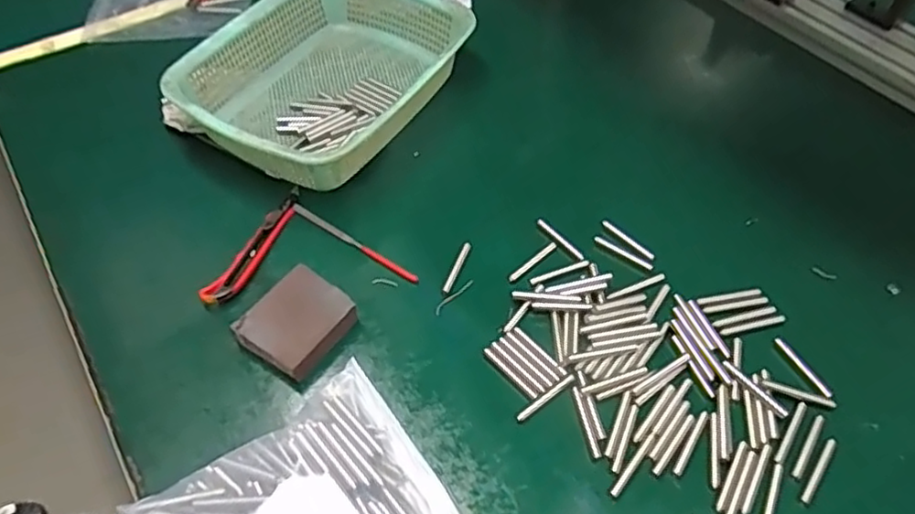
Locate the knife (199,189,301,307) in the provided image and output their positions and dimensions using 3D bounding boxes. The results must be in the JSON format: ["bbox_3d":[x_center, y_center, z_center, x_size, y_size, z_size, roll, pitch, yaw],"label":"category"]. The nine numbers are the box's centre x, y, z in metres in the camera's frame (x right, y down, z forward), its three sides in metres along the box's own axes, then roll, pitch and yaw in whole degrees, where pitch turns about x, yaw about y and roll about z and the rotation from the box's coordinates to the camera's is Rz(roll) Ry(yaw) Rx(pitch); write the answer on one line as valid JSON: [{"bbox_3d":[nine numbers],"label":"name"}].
[{"bbox_3d":[-0.186,-0.011,0.623,0.027,0.010,0.147,17,53,13],"label":"knife"}]

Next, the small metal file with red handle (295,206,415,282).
[{"bbox_3d":[-0.096,-0.014,0.628,0.149,0.007,0.012,30,56,21],"label":"small metal file with red handle"}]

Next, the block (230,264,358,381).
[{"bbox_3d":[-0.133,0.055,0.559,0.073,0.026,0.078,30,56,21],"label":"block"}]

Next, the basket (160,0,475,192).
[{"bbox_3d":[-0.134,-0.196,0.726,0.231,0.084,0.314,25,55,18],"label":"basket"}]

